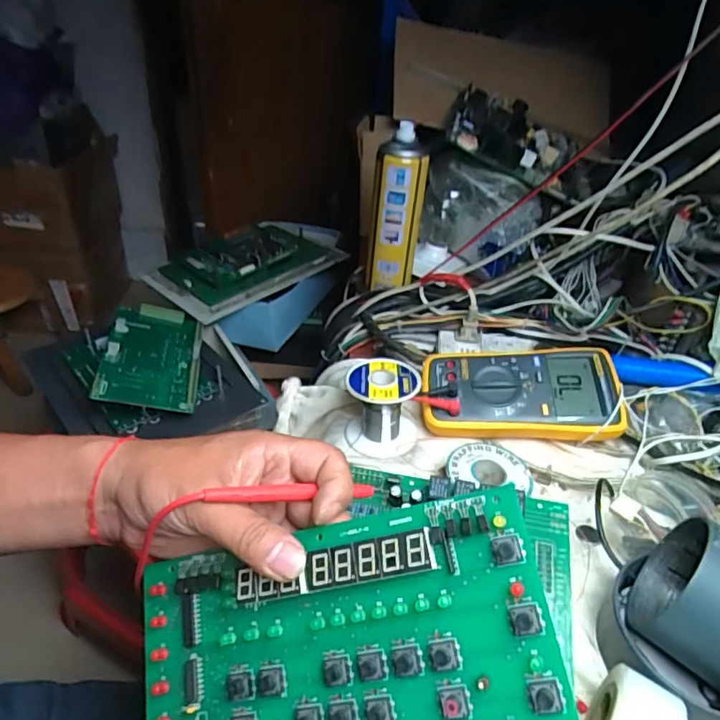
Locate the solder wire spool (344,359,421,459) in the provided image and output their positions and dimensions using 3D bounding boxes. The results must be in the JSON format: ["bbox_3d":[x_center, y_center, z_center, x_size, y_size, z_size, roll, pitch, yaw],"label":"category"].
[{"bbox_3d":[0.020,0.043,0.487,0.065,0.068,0.061,6,36,2],"label":"solder wire spool"}]

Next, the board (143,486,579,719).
[{"bbox_3d":[-0.012,0.163,0.258,0.212,0.010,0.156,-17,67,14],"label":"board"}]

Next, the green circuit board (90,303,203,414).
[{"bbox_3d":[-0.276,-0.008,0.725,0.116,0.011,0.198,11,40,-21],"label":"green circuit board"}]

